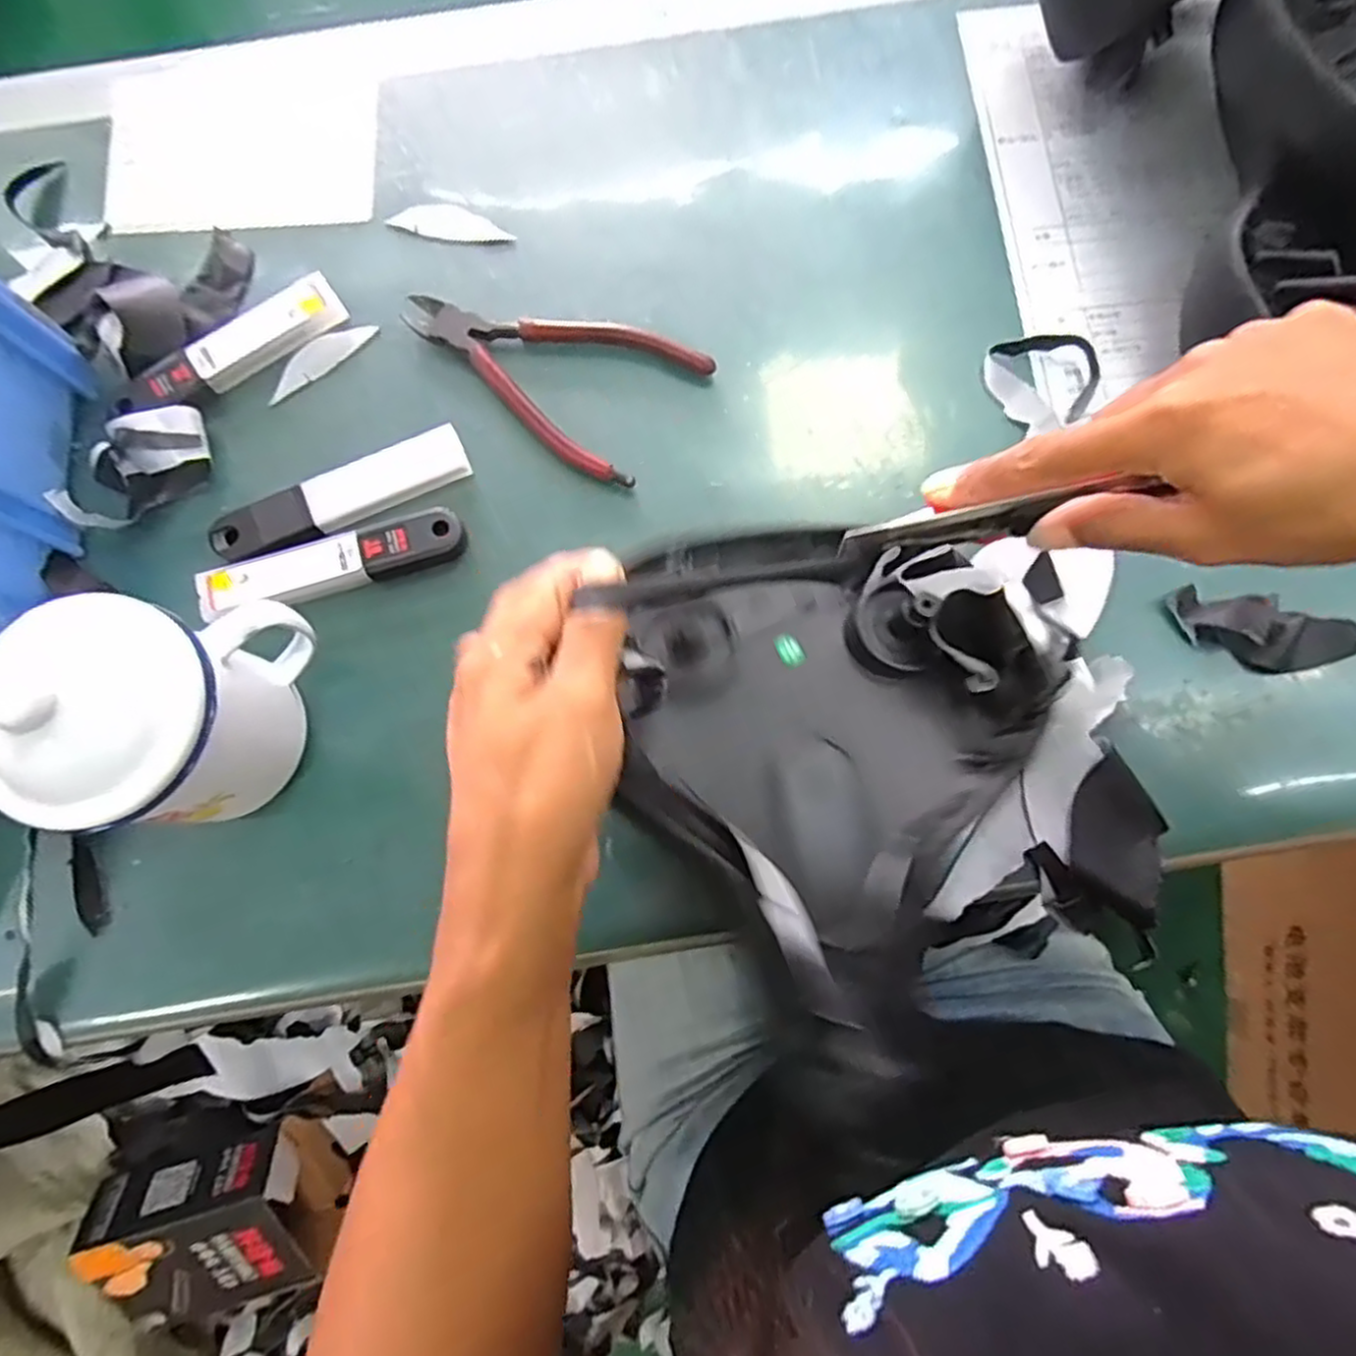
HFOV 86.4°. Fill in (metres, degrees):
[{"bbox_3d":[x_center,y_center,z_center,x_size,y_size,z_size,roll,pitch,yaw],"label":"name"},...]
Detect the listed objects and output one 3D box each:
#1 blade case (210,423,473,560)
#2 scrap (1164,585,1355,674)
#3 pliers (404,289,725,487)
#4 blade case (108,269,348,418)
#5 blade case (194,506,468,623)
[{"bbox_3d":[-0.165,-0.090,0.356,0.125,0.008,0.028,-25,79,-5],"label":"blade case"},{"bbox_3d":[0.271,-0.021,0.334,0.084,0.018,0.030,16,79,4],"label":"scrap"},{"bbox_3d":[-0.070,-0.161,0.371,0.154,0.009,0.080,27,80,6],"label":"pliers"},{"bbox_3d":[-0.232,-0.169,0.375,0.122,0.011,0.027,-34,80,-6],"label":"blade case"},{"bbox_3d":[-0.168,-0.055,0.354,0.128,0.016,0.028,-16,78,-3],"label":"blade case"}]

